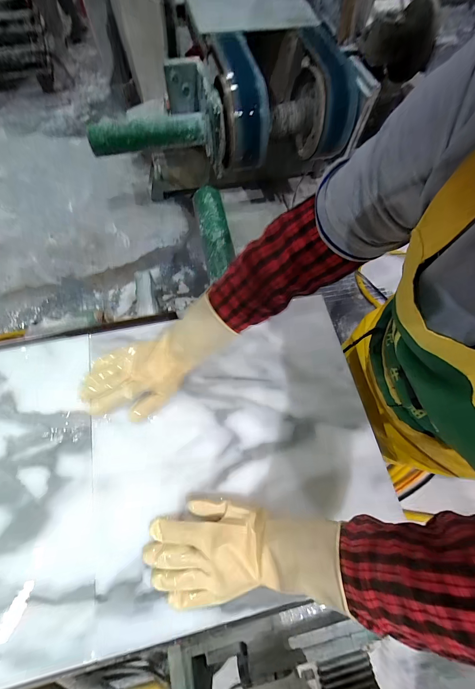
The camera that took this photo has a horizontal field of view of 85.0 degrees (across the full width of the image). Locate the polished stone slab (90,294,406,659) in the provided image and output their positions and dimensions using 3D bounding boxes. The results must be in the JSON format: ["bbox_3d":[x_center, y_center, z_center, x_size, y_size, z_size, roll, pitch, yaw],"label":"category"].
[{"bbox_3d":[-0.003,0.153,0.418,0.443,0.025,0.445,-8,71,-5],"label":"polished stone slab"}]

